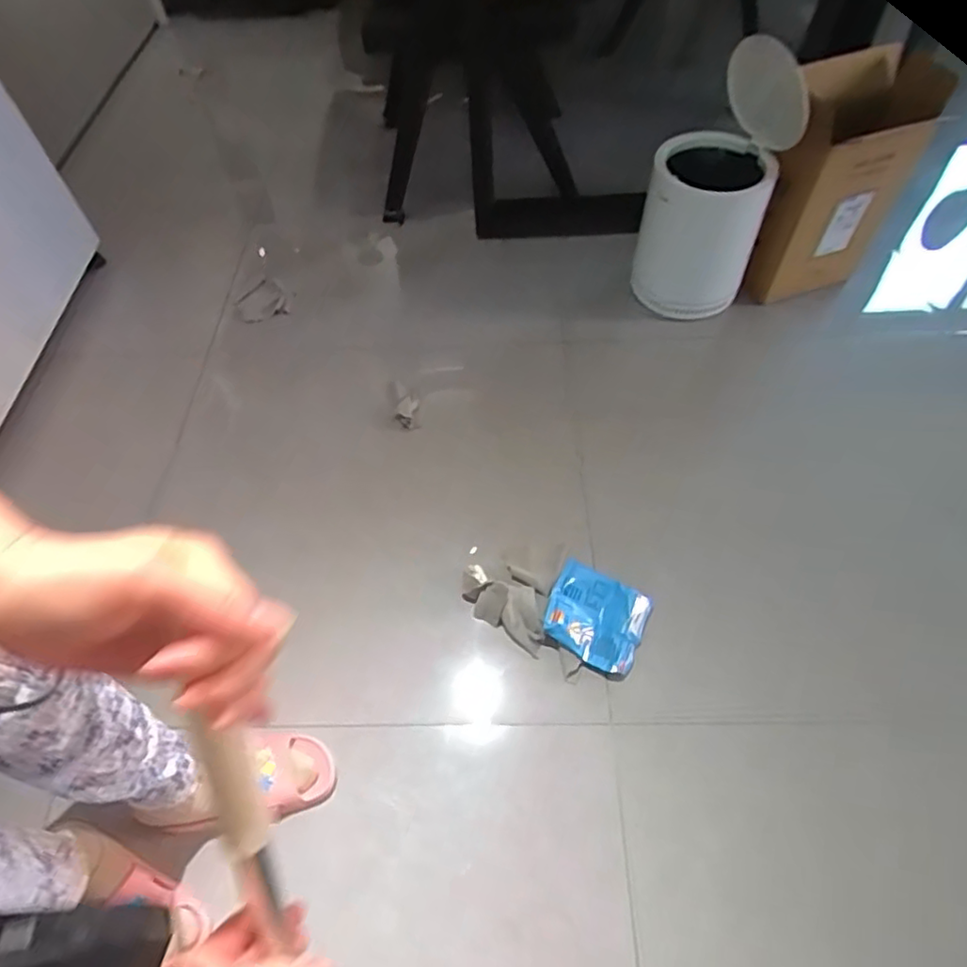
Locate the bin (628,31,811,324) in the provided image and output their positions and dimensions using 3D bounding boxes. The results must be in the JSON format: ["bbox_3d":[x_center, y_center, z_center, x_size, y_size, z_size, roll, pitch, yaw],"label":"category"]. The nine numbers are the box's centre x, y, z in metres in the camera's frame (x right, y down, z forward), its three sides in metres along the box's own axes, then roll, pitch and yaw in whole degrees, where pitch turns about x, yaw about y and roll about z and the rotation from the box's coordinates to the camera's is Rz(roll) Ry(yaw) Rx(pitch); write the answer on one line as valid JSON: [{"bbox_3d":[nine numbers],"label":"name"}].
[{"bbox_3d":[0.466,-0.600,1.259,0.235,0.482,0.251,16,59,15],"label":"bin"}]

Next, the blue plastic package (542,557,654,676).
[{"bbox_3d":[0.175,0.210,0.986,0.158,0.041,0.135,26,62,20],"label":"blue plastic package"}]

